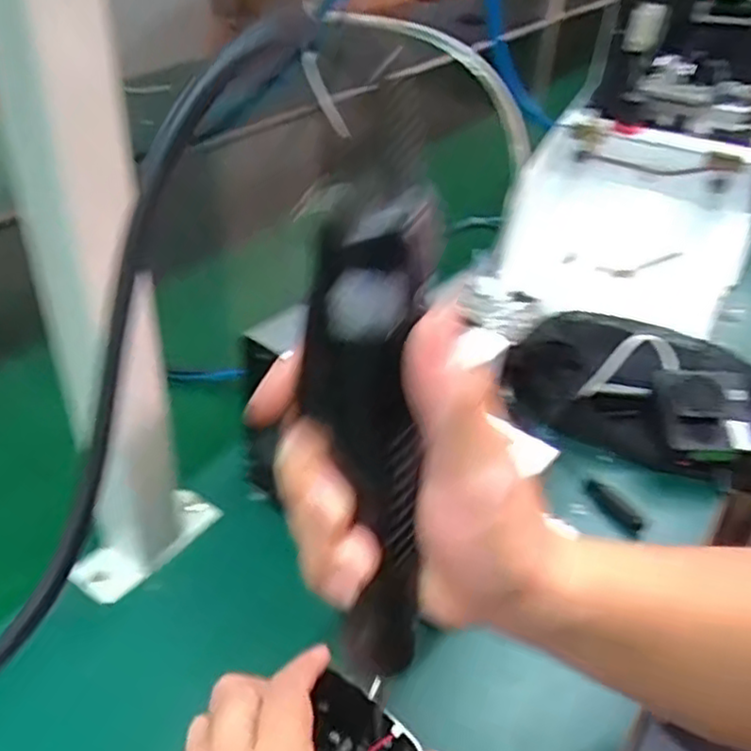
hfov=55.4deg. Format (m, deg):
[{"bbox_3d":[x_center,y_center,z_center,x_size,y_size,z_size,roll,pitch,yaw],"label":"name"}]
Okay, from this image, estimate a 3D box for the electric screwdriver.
[{"bbox_3d":[0.000,0.032,0.259,0.036,0.193,0.029,-14,28,-24],"label":"electric screwdriver"}]

